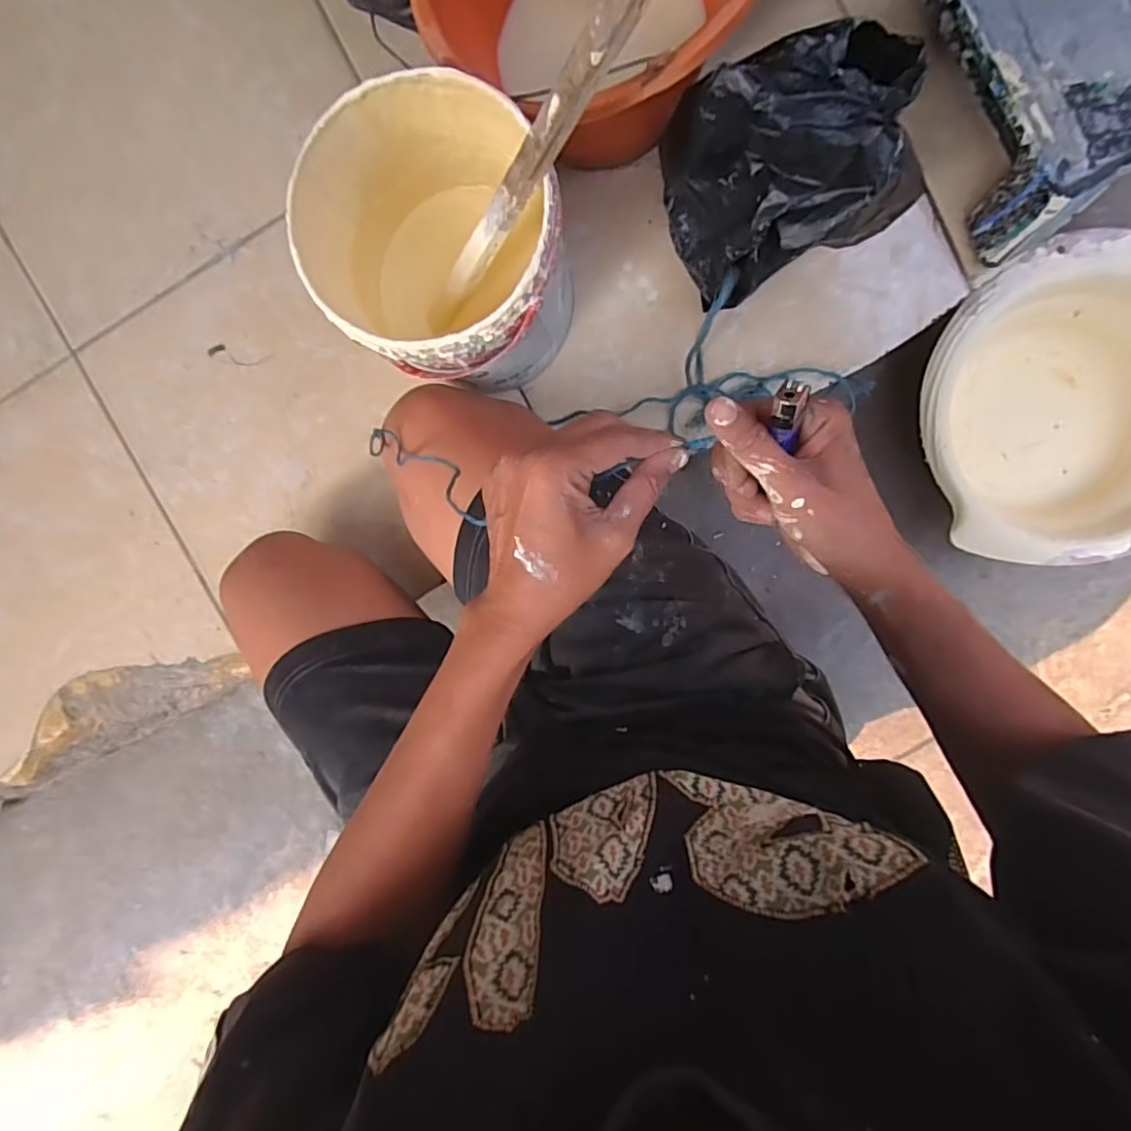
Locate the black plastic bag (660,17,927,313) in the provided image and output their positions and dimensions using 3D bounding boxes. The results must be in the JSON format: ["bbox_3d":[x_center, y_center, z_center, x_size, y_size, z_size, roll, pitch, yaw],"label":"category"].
[{"bbox_3d":[0.168,-0.296,0.443,0.162,0.150,0.124,-12,95,7],"label":"black plastic bag"}]

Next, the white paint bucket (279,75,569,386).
[{"bbox_3d":[-0.086,-0.237,0.481,0.175,0.193,0.171,1,96,5],"label":"white paint bucket"}]

